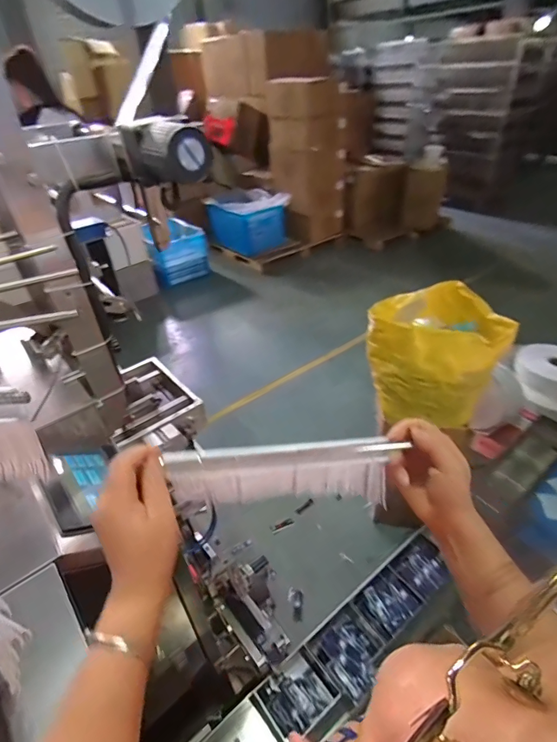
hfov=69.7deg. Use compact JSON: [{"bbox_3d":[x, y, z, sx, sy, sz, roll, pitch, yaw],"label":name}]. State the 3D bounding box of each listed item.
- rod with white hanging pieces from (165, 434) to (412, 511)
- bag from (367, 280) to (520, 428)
[{"bbox_3d":[0.004,0.106,0.400,0.214,0.075,0.022,0,36,-7],"label":"rod with white hanging pieces"},{"bbox_3d":[0.510,-0.069,1.340,0.416,0.302,0.408,1,37,6],"label":"bag"}]

